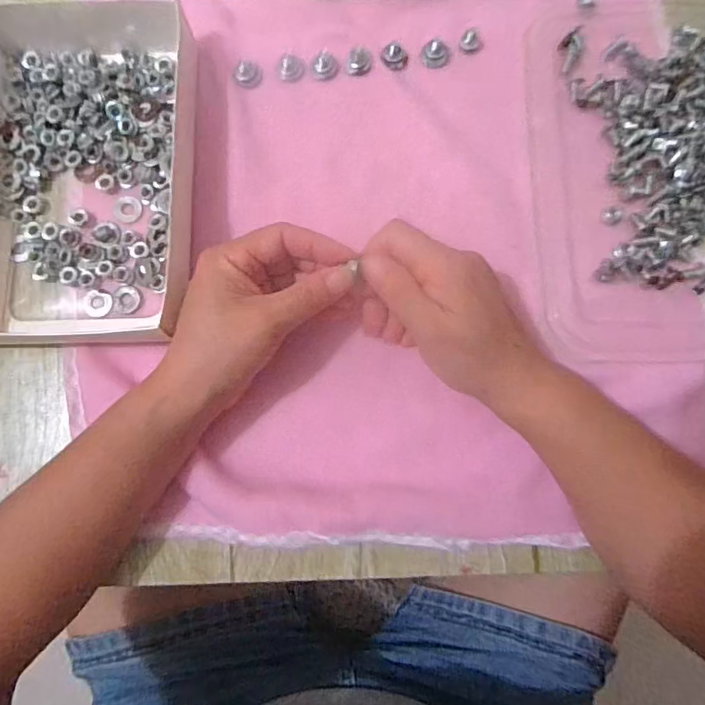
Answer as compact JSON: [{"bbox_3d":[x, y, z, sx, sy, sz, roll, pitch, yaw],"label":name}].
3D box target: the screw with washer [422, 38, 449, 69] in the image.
[{"bbox_3d":[0.054,-0.195,0.318,0.017,0.009,0.015,12,84,4],"label":"screw with washer"}]

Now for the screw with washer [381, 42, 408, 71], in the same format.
[{"bbox_3d":[0.028,-0.193,0.320,0.017,0.007,0.014,11,84,4],"label":"screw with washer"}]

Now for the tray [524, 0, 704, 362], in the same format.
[{"bbox_3d":[0.192,-0.114,0.301,0.156,0.011,0.232,0,83,2],"label":"tray"}]

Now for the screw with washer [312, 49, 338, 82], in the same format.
[{"bbox_3d":[-0.018,-0.188,0.321,0.016,0.010,0.014,-23,83,-1],"label":"screw with washer"}]

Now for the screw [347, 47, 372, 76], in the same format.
[{"bbox_3d":[0.004,-0.190,0.319,0.016,0.008,0.013,4,83,3],"label":"screw"}]

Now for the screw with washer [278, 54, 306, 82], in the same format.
[{"bbox_3d":[-0.040,-0.187,0.322,0.017,0.008,0.014,-13,83,1],"label":"screw with washer"}]

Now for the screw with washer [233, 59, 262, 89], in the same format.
[{"bbox_3d":[-0.069,-0.183,0.323,0.017,0.006,0.017,0,83,2],"label":"screw with washer"}]

